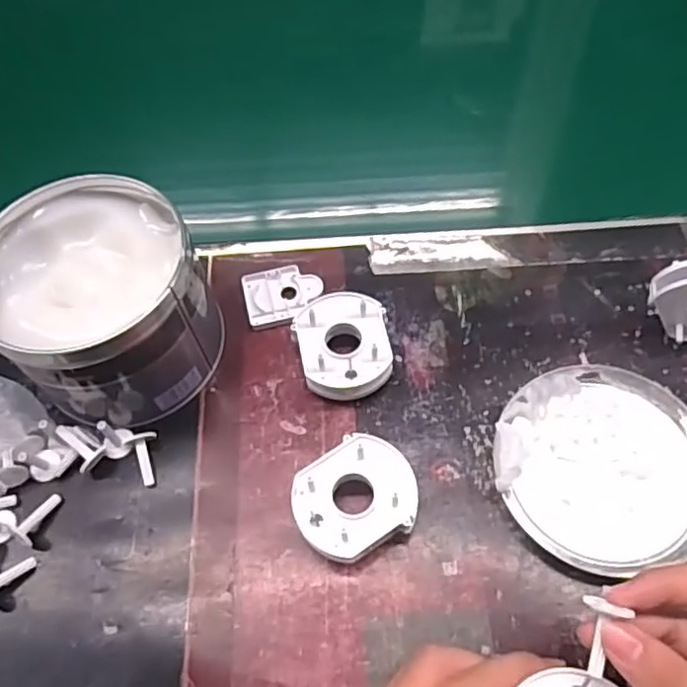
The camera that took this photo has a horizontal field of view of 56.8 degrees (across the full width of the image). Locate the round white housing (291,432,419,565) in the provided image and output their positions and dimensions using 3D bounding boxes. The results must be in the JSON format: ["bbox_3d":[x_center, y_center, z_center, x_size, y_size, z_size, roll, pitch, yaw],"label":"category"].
[{"bbox_3d":[0.007,0.093,0.373,0.070,0.030,0.060,-36,64,-16],"label":"round white housing"}]

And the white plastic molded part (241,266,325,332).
[{"bbox_3d":[-0.043,-0.035,0.461,0.055,0.009,0.045,-12,60,-2],"label":"white plastic molded part"}]

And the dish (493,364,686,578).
[{"bbox_3d":[0.157,0.069,0.383,0.128,0.021,0.121,-2,60,3],"label":"dish"}]

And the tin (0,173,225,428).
[{"bbox_3d":[-0.151,-0.024,0.407,0.123,0.099,0.126,-2,60,3],"label":"tin"}]

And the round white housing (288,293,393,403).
[{"bbox_3d":[-0.001,-0.002,0.424,0.062,0.035,0.079,-4,60,2],"label":"round white housing"}]

